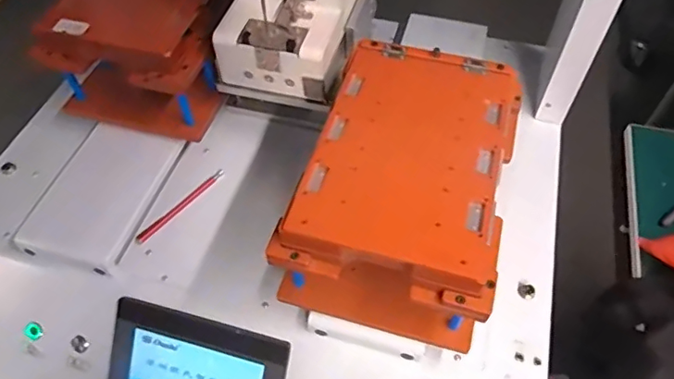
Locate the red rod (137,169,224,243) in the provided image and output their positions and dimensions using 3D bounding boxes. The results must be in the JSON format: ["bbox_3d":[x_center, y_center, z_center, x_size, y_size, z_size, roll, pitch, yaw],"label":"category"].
[{"bbox_3d":[-0.192,0.018,0.646,0.013,0.007,0.132,34,62,22],"label":"red rod"}]

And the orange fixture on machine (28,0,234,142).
[{"bbox_3d":[-0.228,-0.202,0.670,0.203,0.156,0.221,15,57,11],"label":"orange fixture on machine"}]

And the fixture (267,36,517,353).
[{"bbox_3d":[0.068,-0.001,0.525,0.183,0.135,0.259,13,56,10],"label":"fixture"}]

